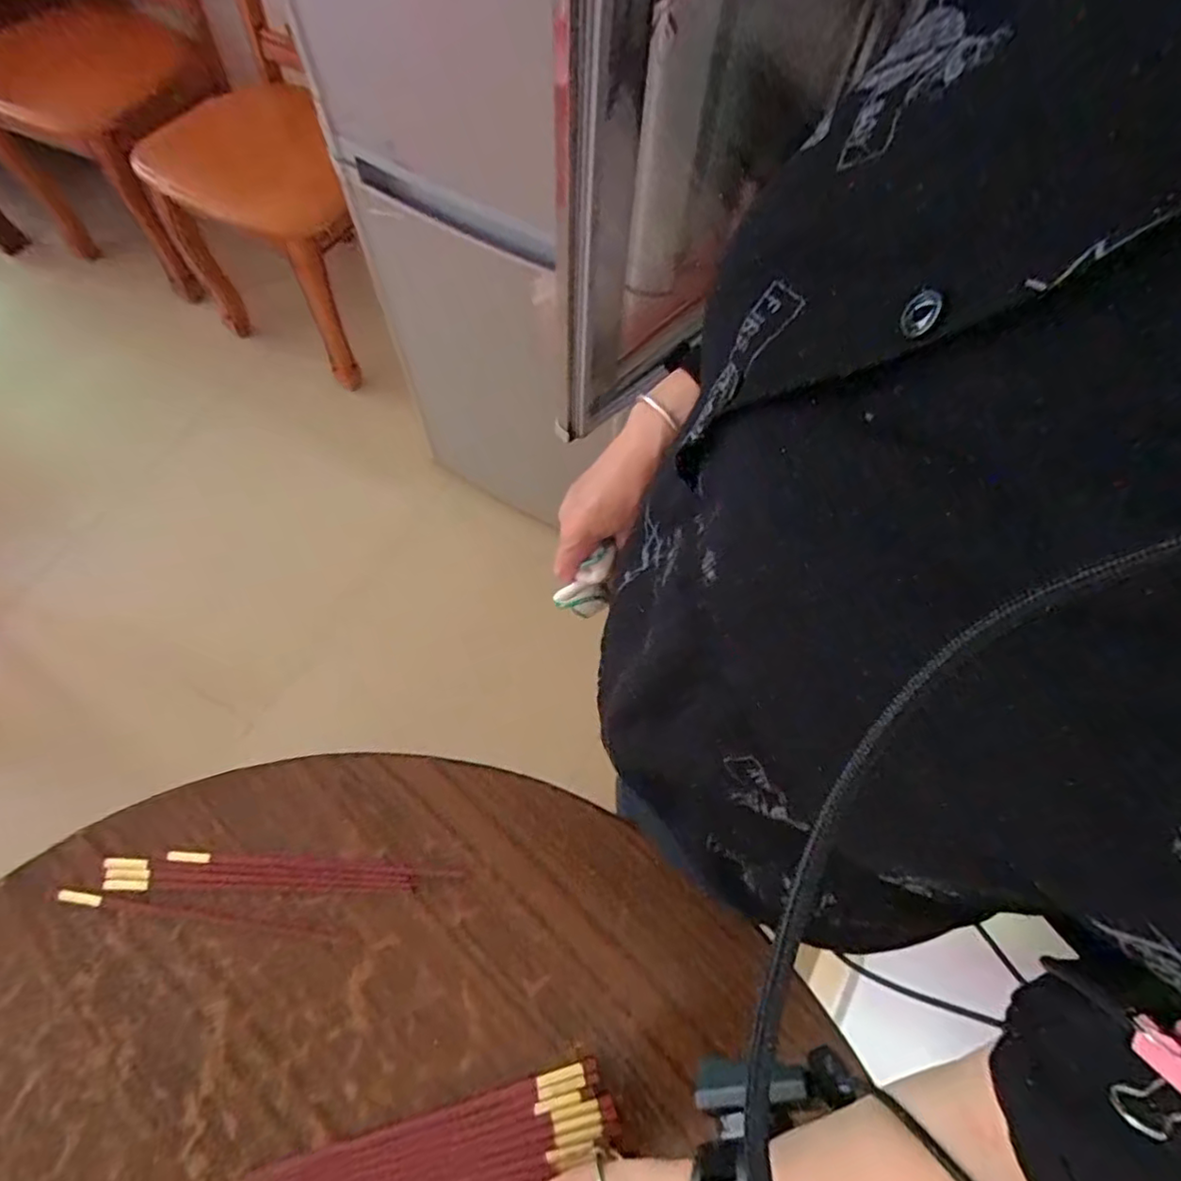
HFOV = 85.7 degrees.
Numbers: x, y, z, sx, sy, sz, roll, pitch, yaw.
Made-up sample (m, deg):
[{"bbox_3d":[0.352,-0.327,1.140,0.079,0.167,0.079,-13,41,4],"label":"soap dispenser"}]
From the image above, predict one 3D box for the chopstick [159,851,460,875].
[{"bbox_3d":[-0.215,0.214,0.501,0.225,0.008,0.009,3,66,0],"label":"chopstick"}]

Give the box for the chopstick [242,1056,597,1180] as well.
[{"bbox_3d":[-0.113,0.363,0.438,0.236,0.007,0.009,-13,67,-7],"label":"chopstick"}]

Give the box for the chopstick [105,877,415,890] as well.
[{"bbox_3d":[-0.255,0.228,0.495,0.230,0.007,0.008,1,66,-1],"label":"chopstick"}]

